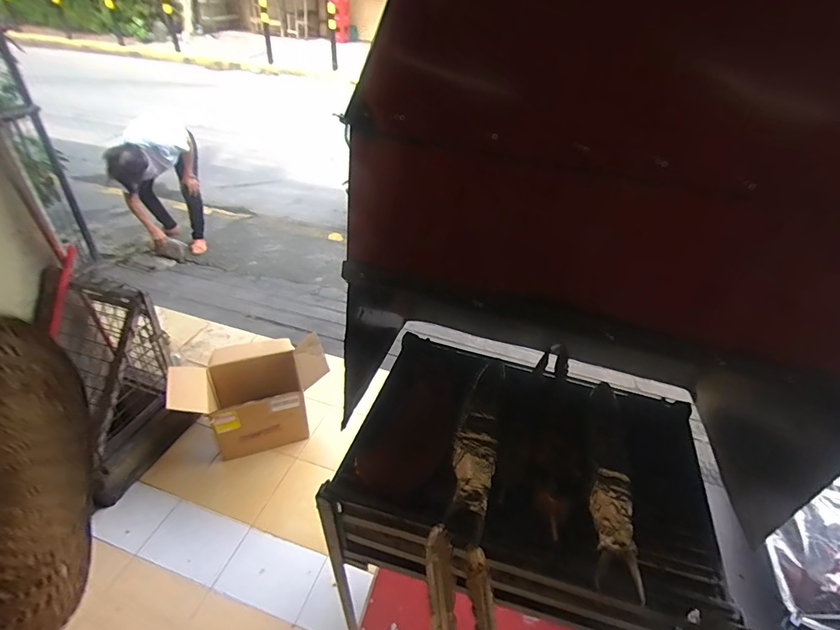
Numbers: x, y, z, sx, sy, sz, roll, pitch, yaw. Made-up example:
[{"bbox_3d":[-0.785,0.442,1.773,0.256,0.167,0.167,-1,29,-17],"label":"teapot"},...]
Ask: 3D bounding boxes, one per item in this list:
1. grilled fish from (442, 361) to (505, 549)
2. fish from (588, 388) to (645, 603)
[{"bbox_3d":[0.099,0.209,0.749,0.071,0.048,0.334,10,39,8],"label":"grilled fish"},{"bbox_3d":[0.306,0.253,0.710,0.070,0.046,0.349,9,39,7],"label":"fish"}]

